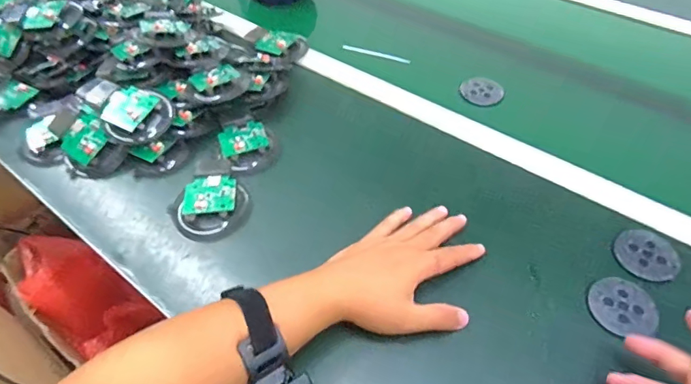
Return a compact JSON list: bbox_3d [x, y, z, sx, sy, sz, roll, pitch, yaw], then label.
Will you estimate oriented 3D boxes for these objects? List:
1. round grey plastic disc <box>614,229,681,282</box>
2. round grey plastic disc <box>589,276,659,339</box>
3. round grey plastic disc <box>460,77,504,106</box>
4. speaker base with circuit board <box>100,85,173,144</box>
[{"bbox_3d":[0.332,0.068,0.490,0.063,0.004,0.062,0,51,0],"label":"round grey plastic disc"},{"bbox_3d":[0.282,0.115,0.454,0.059,0.007,0.062,0,51,0],"label":"round grey plastic disc"},{"bbox_3d":[0.204,-0.152,0.666,0.050,0.007,0.060,-39,65,-11],"label":"round grey plastic disc"},{"bbox_3d":[-0.275,-0.101,0.590,0.081,0.013,0.077,3,79,-13],"label":"speaker base with circuit board"}]

